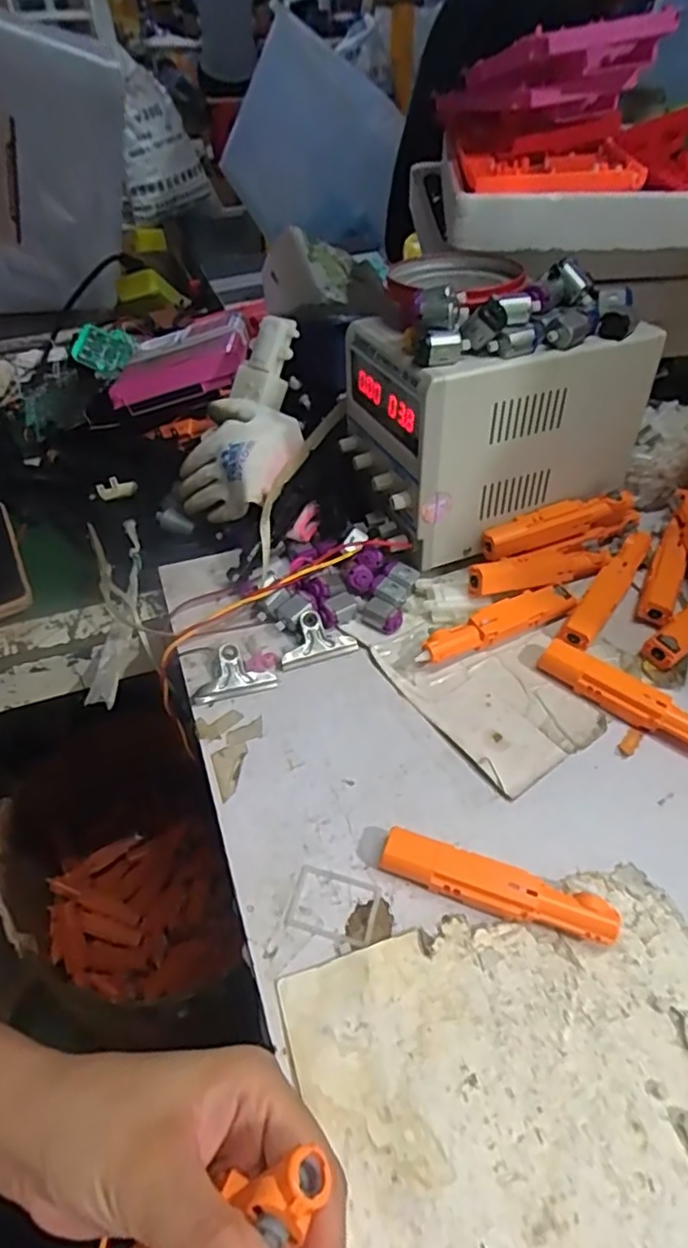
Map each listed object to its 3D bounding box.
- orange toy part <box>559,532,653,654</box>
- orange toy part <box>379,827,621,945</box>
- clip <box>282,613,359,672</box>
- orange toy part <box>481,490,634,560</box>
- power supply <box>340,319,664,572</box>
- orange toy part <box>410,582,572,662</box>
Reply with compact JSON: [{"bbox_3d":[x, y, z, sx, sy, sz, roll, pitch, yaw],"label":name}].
[{"bbox_3d":[0.193,-0.023,0.475,0.022,0.020,0.132,30,54,26],"label":"orange toy part"},{"bbox_3d":[0.079,0.138,0.337,0.119,0.021,0.022,15,49,15],"label":"orange toy part"},{"bbox_3d":[-0.020,0.010,0.448,0.054,0.018,0.031,-14,48,-12],"label":"clip"},{"bbox_3d":[0.164,-0.078,0.490,0.119,0.022,0.021,-16,48,-14],"label":"orange toy part"},{"bbox_3d":[0.108,-0.157,0.494,0.195,0.141,0.131,-17,48,-14],"label":"power supply"},{"bbox_3d":[0.107,0.001,0.453,0.123,0.023,0.022,-20,49,-17],"label":"orange toy part"}]

